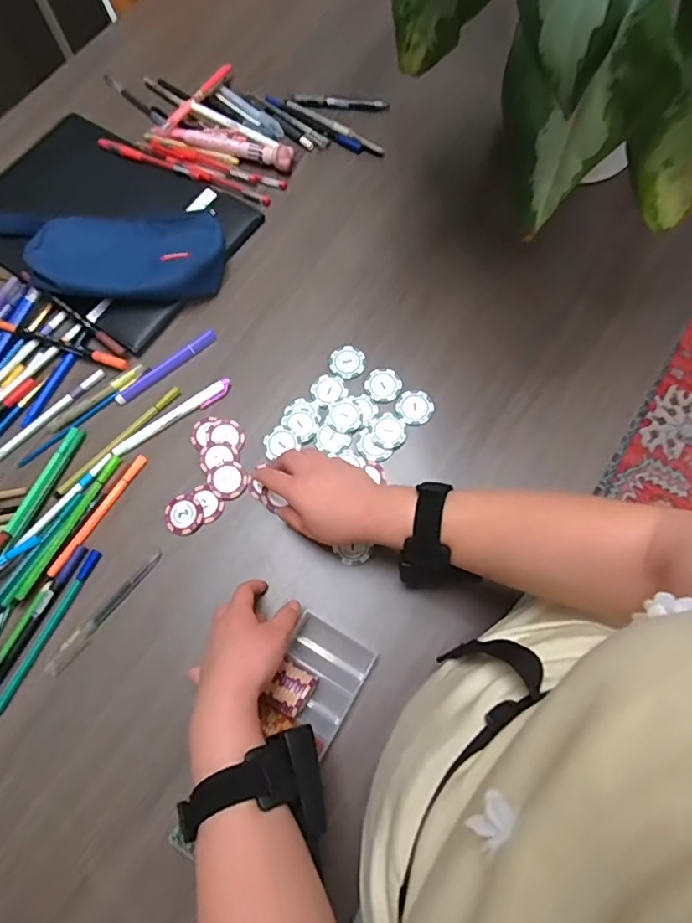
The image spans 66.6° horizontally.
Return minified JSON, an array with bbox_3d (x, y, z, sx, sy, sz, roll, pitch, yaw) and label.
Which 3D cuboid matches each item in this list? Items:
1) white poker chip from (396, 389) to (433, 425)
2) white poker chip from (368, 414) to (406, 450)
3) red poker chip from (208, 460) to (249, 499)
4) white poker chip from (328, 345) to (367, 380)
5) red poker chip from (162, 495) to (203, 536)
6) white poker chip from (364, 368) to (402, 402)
[{"bbox_3d":[0.073,-0.058,0.557,0.037,0.004,0.040,0,71,0],"label":"white poker chip"},{"bbox_3d":[0.044,-0.032,0.547,0.037,0.004,0.037,0,71,0],"label":"white poker chip"},{"bbox_3d":[-0.119,0.018,0.534,0.037,0.004,0.038,0,71,0],"label":"red poker chip"},{"bbox_3d":[0.002,-0.110,0.578,0.038,0.004,0.040,-31,74,-10],"label":"white poker chip"},{"bbox_3d":[-0.161,0.053,0.525,0.037,0.004,0.040,-38,75,-12],"label":"red poker chip"},{"bbox_3d":[0.040,-0.082,0.566,0.037,0.004,0.039,0,71,0],"label":"white poker chip"}]

